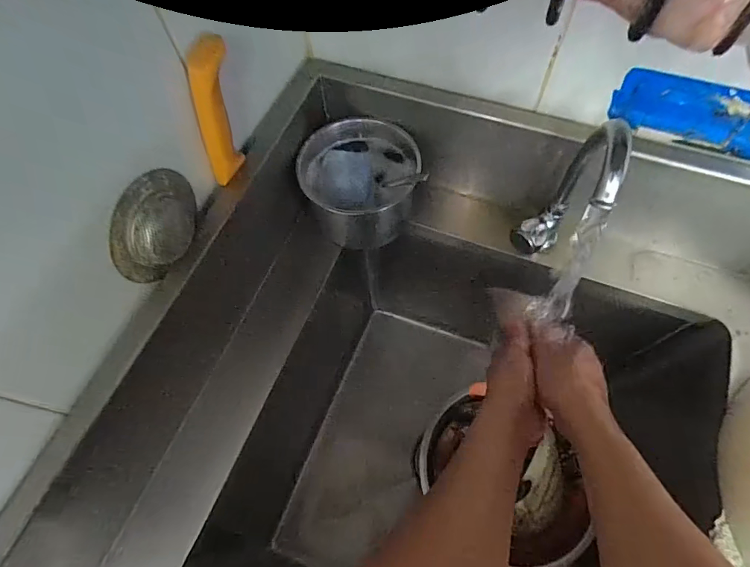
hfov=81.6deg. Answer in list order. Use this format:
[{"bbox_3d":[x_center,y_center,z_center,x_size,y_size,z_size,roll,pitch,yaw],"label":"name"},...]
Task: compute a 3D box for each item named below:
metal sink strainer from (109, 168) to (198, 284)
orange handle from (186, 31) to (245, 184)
[{"bbox_3d":[-0.202,-0.059,0.409,0.028,0.076,0.109,14,65,9],"label":"metal sink strainer"},{"bbox_3d":[-0.158,-0.165,0.429,0.025,0.139,0.034,15,44,10],"label":"orange handle"}]

